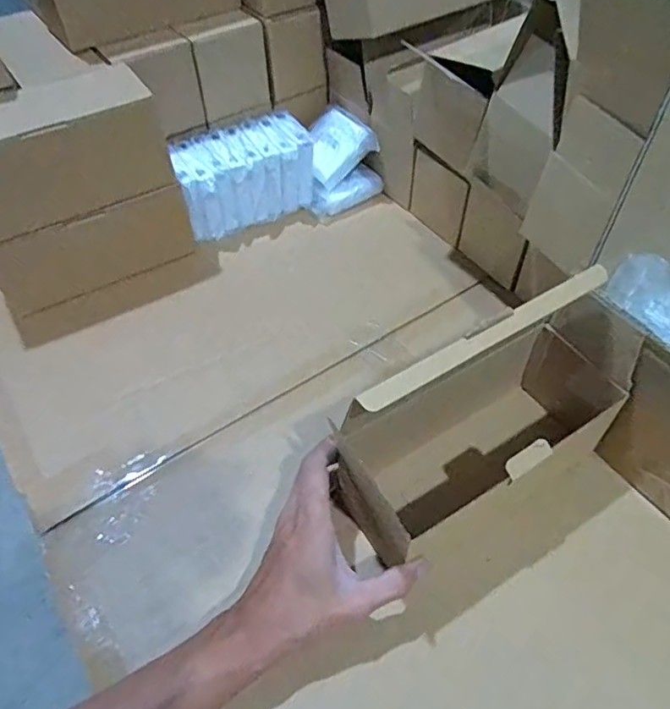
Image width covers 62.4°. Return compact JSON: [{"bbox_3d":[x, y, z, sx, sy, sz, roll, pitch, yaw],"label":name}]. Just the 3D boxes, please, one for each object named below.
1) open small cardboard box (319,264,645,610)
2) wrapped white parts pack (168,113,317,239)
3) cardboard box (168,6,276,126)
[{"bbox_3d":[0.120,0.052,0.425,0.221,0.184,0.100,-28,56,-21],"label":"open small cardboard box"},{"bbox_3d":[-0.121,-0.226,0.714,0.183,0.098,0.089,-25,55,-19],"label":"wrapped white parts pack"},{"bbox_3d":[-0.139,-0.360,0.699,0.096,0.107,0.064,-28,53,-22],"label":"cardboard box"}]

